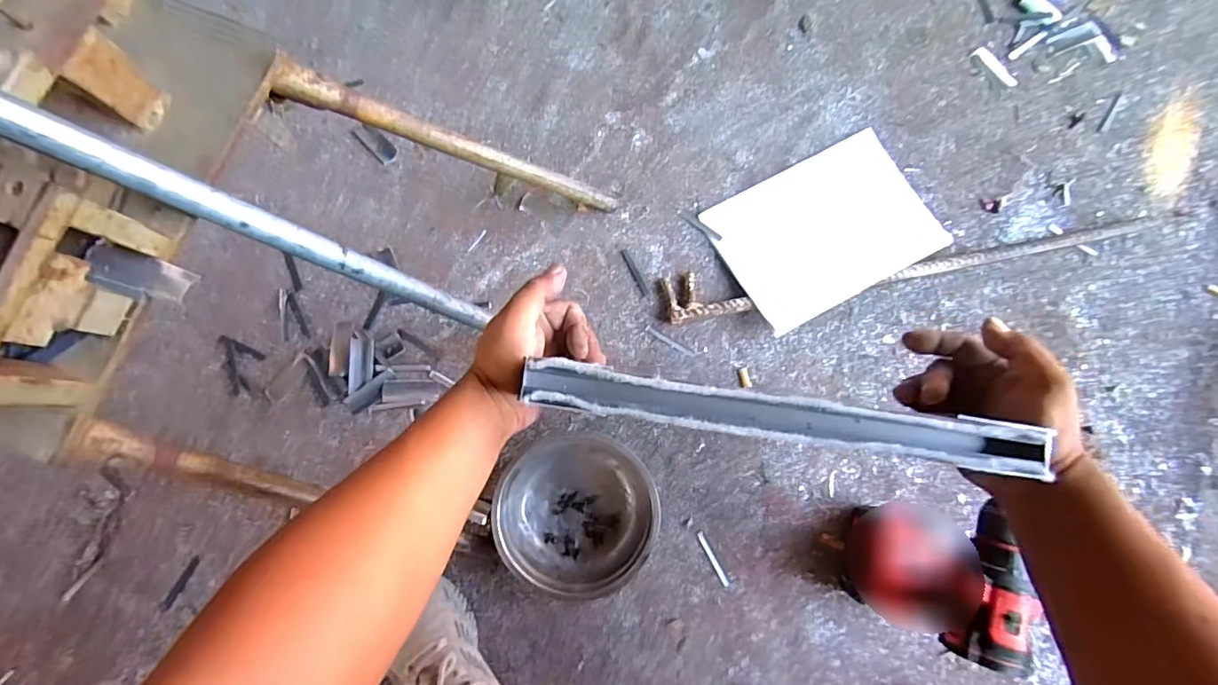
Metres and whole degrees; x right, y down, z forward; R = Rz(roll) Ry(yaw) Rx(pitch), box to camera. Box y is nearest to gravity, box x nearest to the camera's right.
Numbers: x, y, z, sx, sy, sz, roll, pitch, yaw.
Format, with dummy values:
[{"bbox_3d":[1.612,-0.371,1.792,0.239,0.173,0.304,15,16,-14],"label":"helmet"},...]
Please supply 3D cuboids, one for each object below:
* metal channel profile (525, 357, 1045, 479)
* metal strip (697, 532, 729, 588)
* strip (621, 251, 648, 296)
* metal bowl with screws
[{"bbox_3d":[0.119,0.054,0.376,0.349,0.046,0.030,8,81,2],"label":"metal channel profile"},{"bbox_3d":[0.138,0.287,0.698,0.008,0.004,0.075,-27,81,-4],"label":"metal strip"},{"bbox_3d":[0.037,-0.102,0.767,0.009,0.004,0.075,-26,81,-3],"label":"strip"},{"bbox_3d":[-0.040,0.221,0.684,0.199,0.060,0.193,0,80,1],"label":"metal bowl with screws"}]

